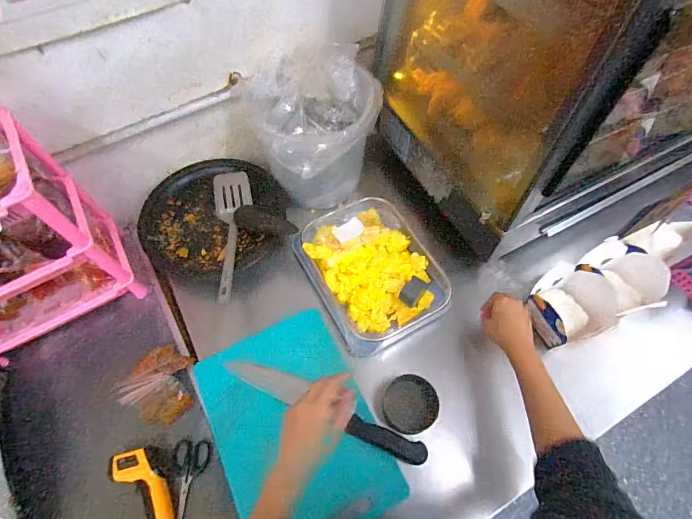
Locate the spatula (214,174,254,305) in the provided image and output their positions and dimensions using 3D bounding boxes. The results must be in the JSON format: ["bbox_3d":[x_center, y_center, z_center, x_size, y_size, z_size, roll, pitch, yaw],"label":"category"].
[{"bbox_3d":[-0.235,-0.041,0.732,0.072,0.050,0.285,-1,60,1],"label":"spatula"}]

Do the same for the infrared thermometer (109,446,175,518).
[{"bbox_3d":[-0.302,0.356,0.587,0.072,0.052,0.148,-40,67,-19],"label":"infrared thermometer"}]

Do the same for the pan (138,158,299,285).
[{"bbox_3d":[-0.277,-0.093,0.780,0.277,0.093,0.263,-1,60,1],"label":"pan"}]

